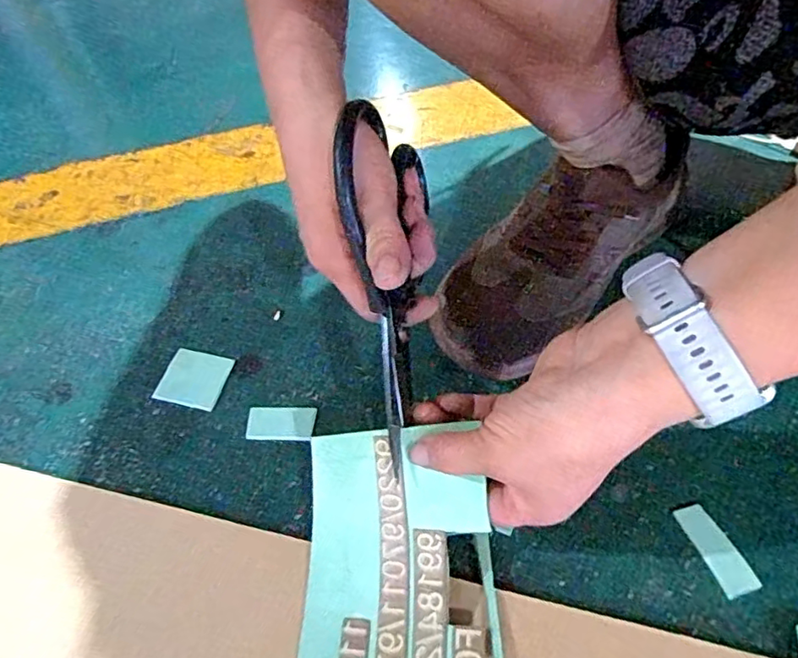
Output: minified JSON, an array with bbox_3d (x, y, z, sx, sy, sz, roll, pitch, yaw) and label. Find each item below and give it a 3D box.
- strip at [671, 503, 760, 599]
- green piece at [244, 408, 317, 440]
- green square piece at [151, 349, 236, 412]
[{"bbox_3d":[0.173,0.119,0.315,0.019,0.004,0.048,-22,51,-2],"label":"strip"},{"bbox_3d":[-0.079,0.062,0.384,0.044,0.004,0.023,-1,50,5],"label":"green piece"},{"bbox_3d":[-0.147,0.035,0.414,0.047,0.004,0.044,9,52,12],"label":"green square piece"}]

